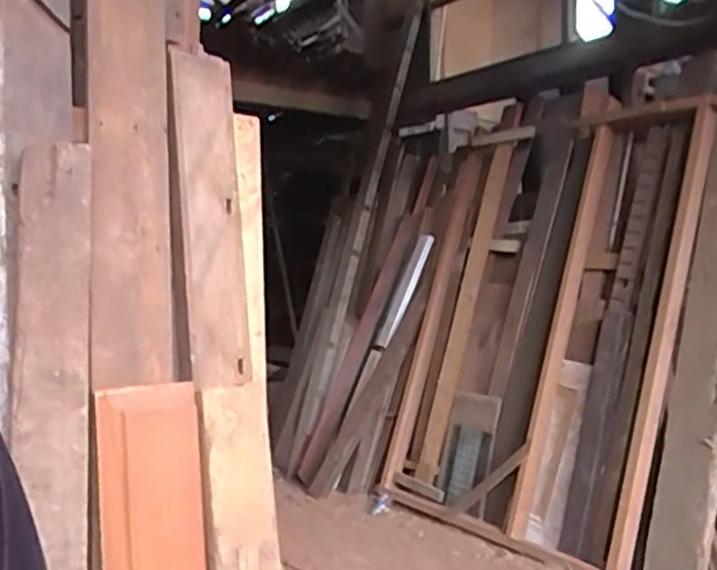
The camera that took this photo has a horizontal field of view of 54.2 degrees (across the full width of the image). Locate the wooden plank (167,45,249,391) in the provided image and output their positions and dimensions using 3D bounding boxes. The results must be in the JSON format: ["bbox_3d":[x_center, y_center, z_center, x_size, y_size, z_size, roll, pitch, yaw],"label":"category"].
[{"bbox_3d":[-0.303,-0.148,1.454,0.153,0.707,0.044,1,-9,-44],"label":"wooden plank"}]

